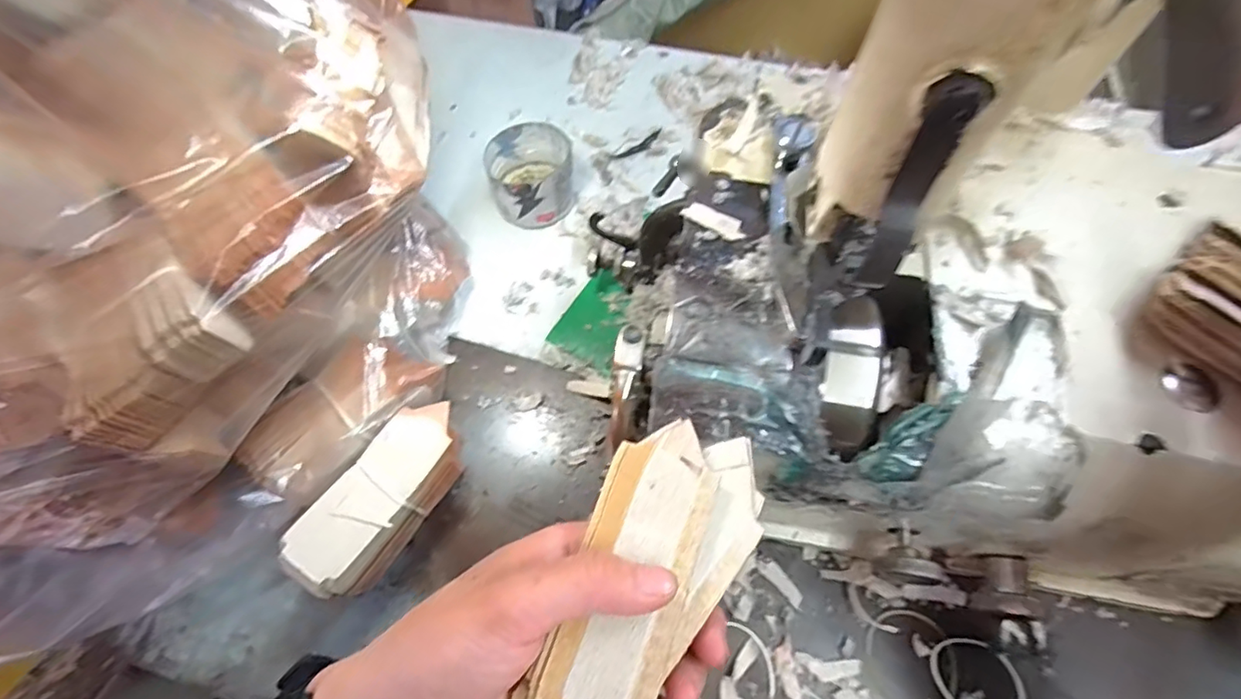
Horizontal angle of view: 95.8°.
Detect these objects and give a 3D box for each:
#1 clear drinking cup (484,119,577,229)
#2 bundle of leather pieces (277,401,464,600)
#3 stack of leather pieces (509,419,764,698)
[{"bbox_3d":[-0.073,-0.146,0.469,0.070,0.054,0.073,0,63,1],"label":"clear drinking cup"},{"bbox_3d":[-0.139,0.092,0.341,0.041,0.066,0.111,31,68,15],"label":"bundle of leather pieces"},{"bbox_3d":[0.006,0.089,0.206,0.057,0.019,0.131,27,72,14],"label":"stack of leather pieces"}]

